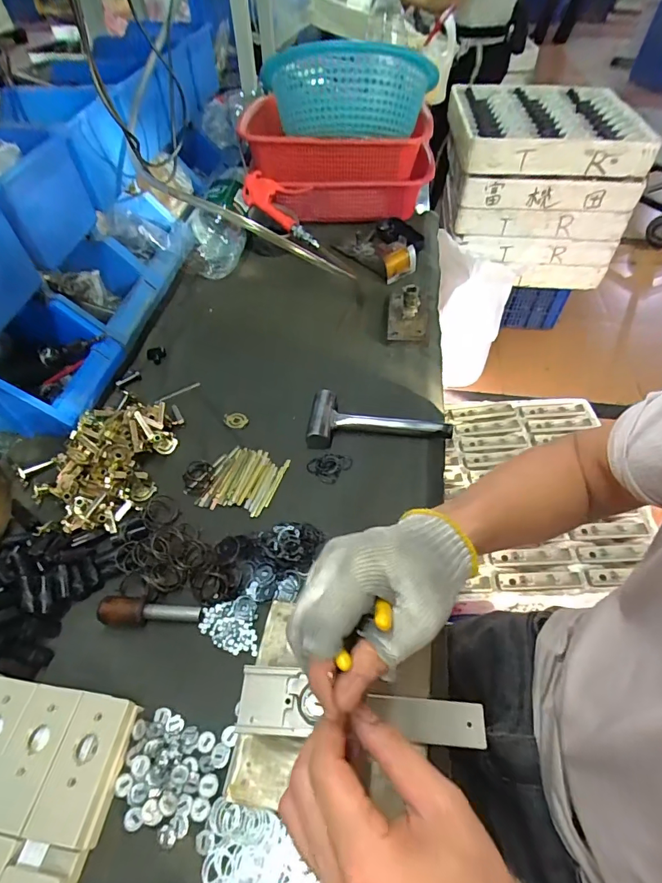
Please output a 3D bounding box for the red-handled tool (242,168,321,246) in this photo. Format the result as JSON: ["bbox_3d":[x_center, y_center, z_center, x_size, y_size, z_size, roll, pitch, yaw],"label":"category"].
[{"bbox_3d":[-0.070,-0.422,0.800,0.104,0.049,0.173,-37,81,-24],"label":"red-handled tool"}]

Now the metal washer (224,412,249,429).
[{"bbox_3d":[-0.127,-0.028,0.586,0.035,0.010,0.019,13,53,13],"label":"metal washer"}]

